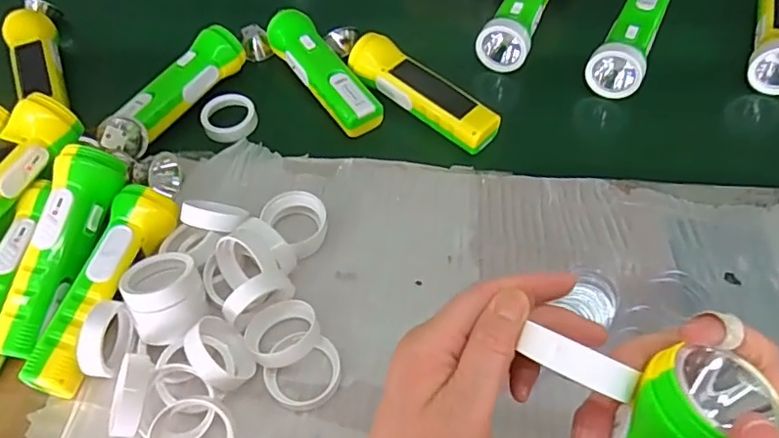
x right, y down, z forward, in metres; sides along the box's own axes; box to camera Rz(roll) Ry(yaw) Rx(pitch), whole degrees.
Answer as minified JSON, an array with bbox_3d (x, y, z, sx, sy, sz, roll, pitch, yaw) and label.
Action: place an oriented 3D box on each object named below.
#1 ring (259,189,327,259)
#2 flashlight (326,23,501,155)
[{"bbox_3d":[-0.076,0.003,0.475,0.044,0.031,0.050,-39,62,-22],"label":"ring"},{"bbox_3d":[0.016,-0.131,0.547,0.192,0.035,0.042,35,63,23],"label":"flashlight"}]

